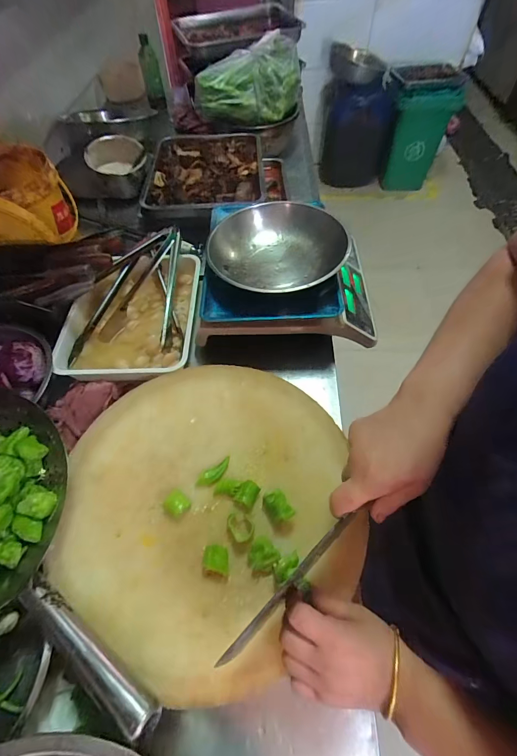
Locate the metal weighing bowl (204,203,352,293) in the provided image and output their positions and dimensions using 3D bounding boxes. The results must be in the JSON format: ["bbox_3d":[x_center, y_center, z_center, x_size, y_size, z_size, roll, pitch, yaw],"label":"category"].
[{"bbox_3d":[0.038,-0.228,0.626,0.230,0.069,0.225,-1,57,1],"label":"metal weighing bowl"}]

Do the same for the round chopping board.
[{"bbox_3d":[-0.066,0.153,0.465,0.384,0.044,0.372,-1,57,1],"label":"round chopping board"}]

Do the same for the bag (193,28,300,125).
[{"bbox_3d":[-0.021,-0.817,0.948,0.305,0.166,0.146,-13,57,-6],"label":"bag"}]

